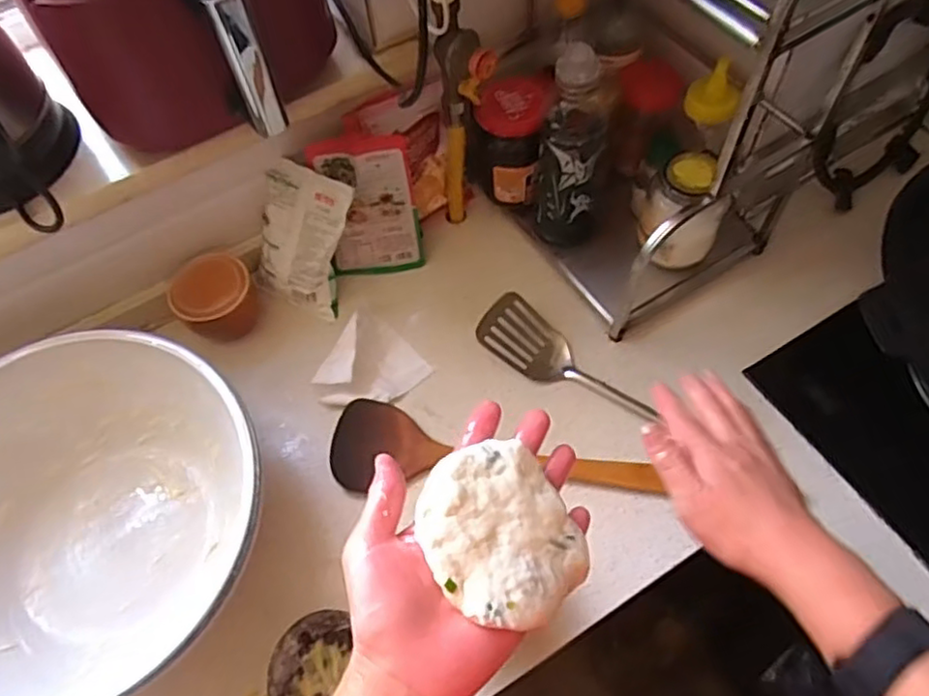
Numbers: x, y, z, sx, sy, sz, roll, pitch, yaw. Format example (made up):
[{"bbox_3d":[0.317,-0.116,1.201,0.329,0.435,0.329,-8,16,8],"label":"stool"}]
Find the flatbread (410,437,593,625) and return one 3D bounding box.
[{"bbox_3d":[0.023,0.100,0.368,0.087,0.010,0.095,13,54,-19],"label":"flatbread"}]

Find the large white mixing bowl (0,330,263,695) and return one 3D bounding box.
[{"bbox_3d":[-0.336,0.158,0.603,0.327,0.119,0.315,-1,61,2],"label":"large white mixing bowl"}]

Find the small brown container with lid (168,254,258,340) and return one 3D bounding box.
[{"bbox_3d":[-0.268,-0.052,0.735,0.086,0.069,0.070,-33,65,-15],"label":"small brown container with lid"}]

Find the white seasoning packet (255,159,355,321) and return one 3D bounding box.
[{"bbox_3d":[-0.182,-0.120,0.744,0.099,0.151,0.027,21,21,12],"label":"white seasoning packet"}]

